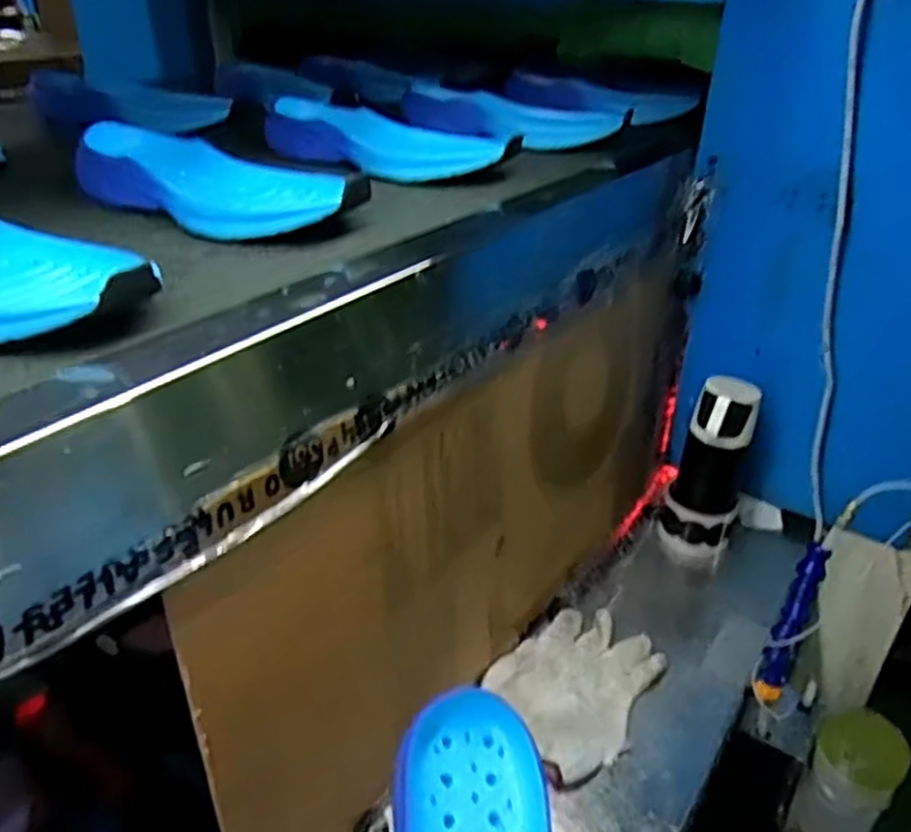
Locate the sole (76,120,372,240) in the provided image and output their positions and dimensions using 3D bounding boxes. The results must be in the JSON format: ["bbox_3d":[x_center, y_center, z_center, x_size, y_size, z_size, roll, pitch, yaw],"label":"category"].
[{"bbox_3d":[-0.175,-0.169,0.549,0.235,0.046,0.073,20,35,28],"label":"sole"}]

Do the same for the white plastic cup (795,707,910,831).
[{"bbox_3d":[0.386,0.351,0.743,0.073,0.114,0.088,27,39,36],"label":"white plastic cup"}]

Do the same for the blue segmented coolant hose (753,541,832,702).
[{"bbox_3d":[0.309,0.193,0.701,0.024,0.154,0.024,21,13,30],"label":"blue segmented coolant hose"}]

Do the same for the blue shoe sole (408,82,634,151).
[{"bbox_3d":[0.054,-0.320,0.817,0.249,0.040,0.093,9,31,13],"label":"blue shoe sole"}]

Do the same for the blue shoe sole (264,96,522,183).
[{"bbox_3d":[-0.069,-0.251,0.693,0.250,0.044,0.065,13,32,19],"label":"blue shoe sole"}]

